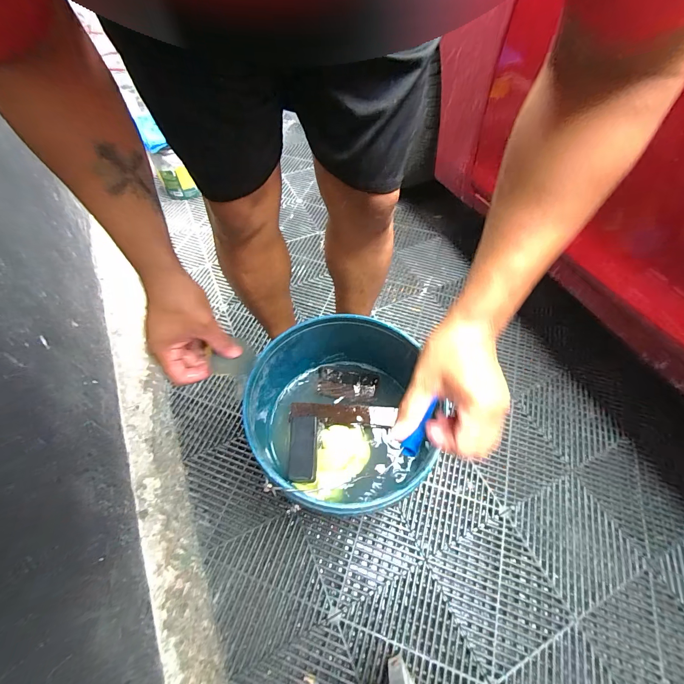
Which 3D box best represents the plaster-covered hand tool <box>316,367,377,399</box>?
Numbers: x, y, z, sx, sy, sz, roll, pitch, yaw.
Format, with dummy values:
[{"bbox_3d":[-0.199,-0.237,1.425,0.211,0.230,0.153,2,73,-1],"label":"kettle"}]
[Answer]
[{"bbox_3d":[0.011,0.084,0.678,0.119,0.015,0.057,6,59,3],"label":"plaster-covered hand tool"}]

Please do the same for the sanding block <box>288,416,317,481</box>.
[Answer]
[{"bbox_3d":[-0.069,0.188,0.586,0.047,0.016,0.112,-1,56,0],"label":"sanding block"}]

